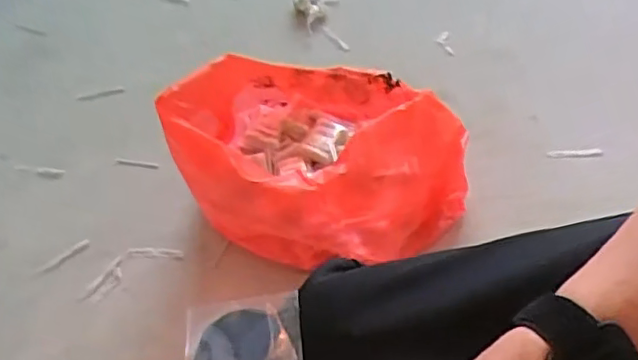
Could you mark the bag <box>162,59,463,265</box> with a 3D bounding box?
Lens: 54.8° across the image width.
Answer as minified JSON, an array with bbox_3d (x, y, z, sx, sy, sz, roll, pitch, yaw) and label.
[{"bbox_3d":[0.001,-0.047,0.911,0.380,0.183,0.341,-28,56,-18],"label":"bag"}]

